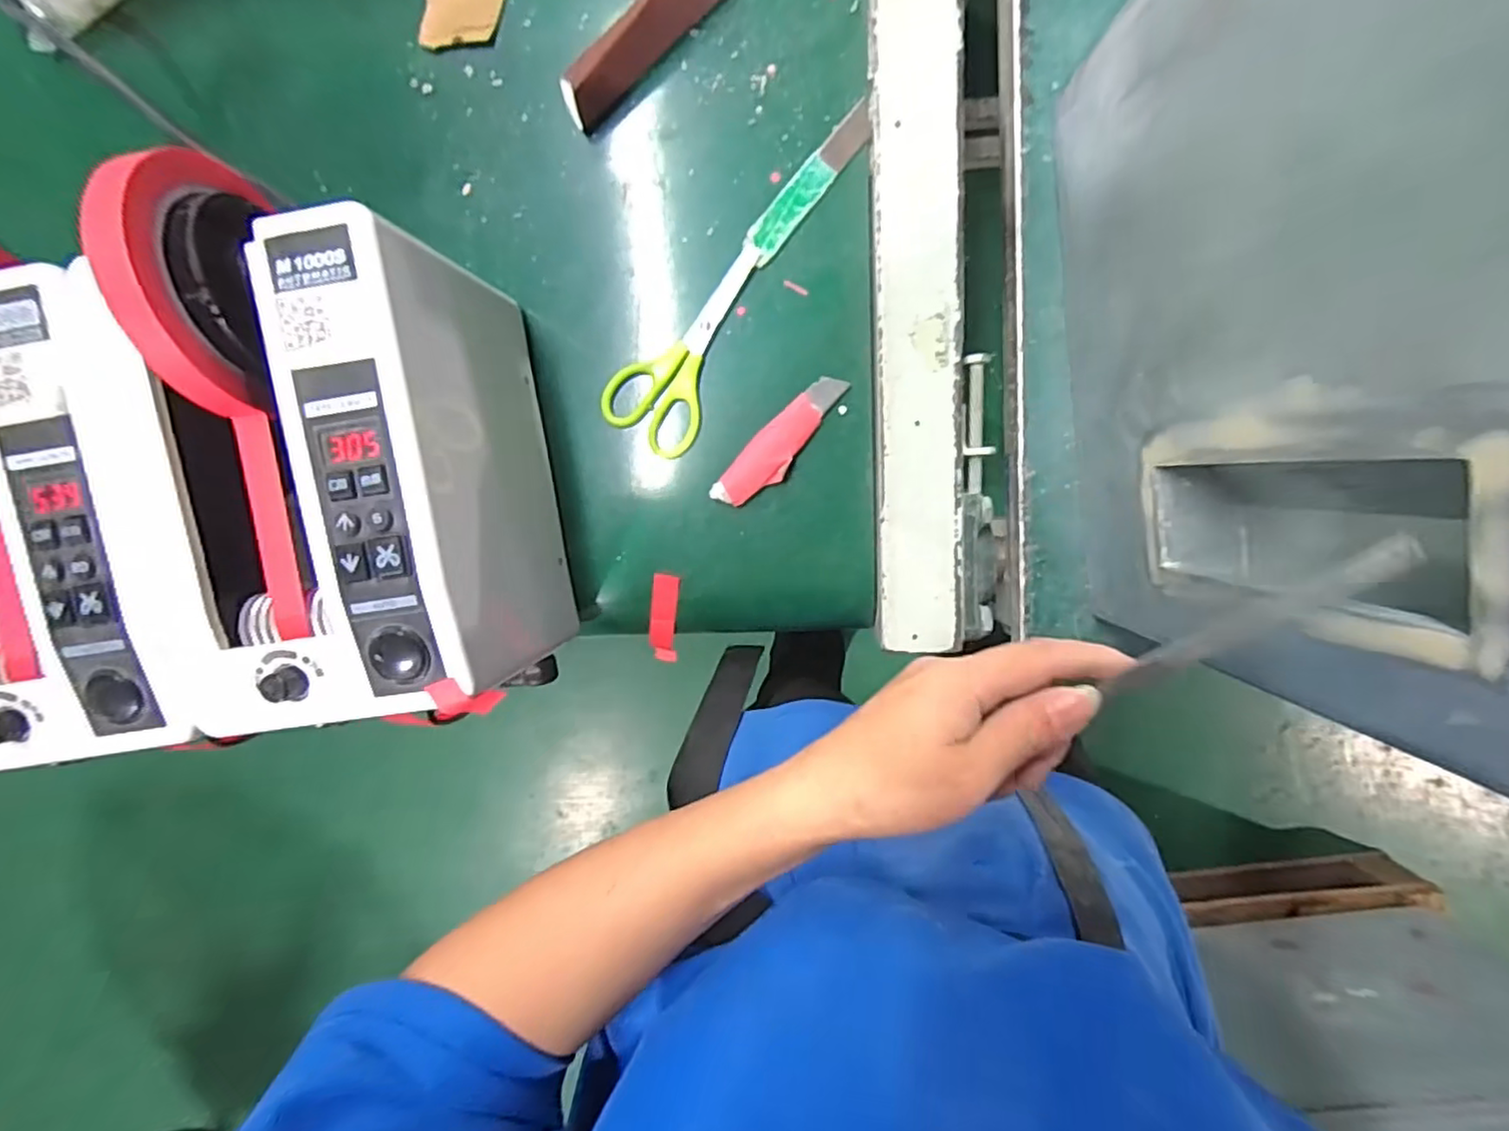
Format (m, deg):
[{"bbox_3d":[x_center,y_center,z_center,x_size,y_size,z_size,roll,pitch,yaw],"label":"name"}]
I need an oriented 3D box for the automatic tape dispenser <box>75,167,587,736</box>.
[{"bbox_3d":[-0.191,-0.050,0.335,0.130,0.162,0.250,-9,97,4],"label":"automatic tape dispenser"}]

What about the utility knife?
[{"bbox_3d":[0.015,-0.075,0.397,0.028,0.014,0.099,39,98,-3],"label":"utility knife"}]

